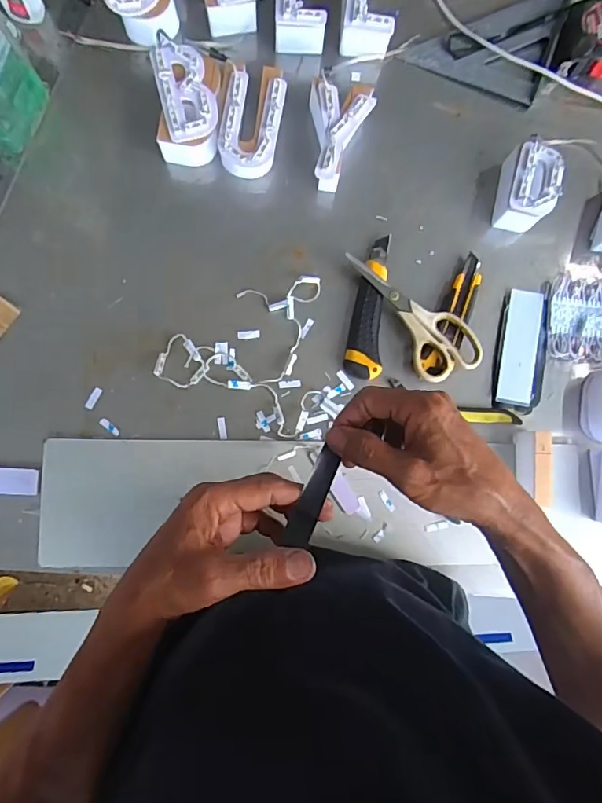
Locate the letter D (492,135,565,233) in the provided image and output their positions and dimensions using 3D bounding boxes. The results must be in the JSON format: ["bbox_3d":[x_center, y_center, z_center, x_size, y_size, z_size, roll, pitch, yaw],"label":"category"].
[{"bbox_3d":[0.266,-0.251,0.586,0.056,0.053,0.096,15,83,-2],"label":"letter D"}]

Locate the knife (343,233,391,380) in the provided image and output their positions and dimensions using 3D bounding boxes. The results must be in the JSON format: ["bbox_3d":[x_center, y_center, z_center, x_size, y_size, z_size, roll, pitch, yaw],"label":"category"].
[{"bbox_3d":[0.082,-0.111,0.579,0.039,0.018,0.169,10,83,-3],"label":"knife"}]

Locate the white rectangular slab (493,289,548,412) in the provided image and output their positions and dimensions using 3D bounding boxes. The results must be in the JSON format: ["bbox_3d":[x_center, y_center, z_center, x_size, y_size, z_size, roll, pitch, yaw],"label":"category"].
[{"bbox_3d":[0.260,-0.060,0.588,0.053,0.013,0.138,7,83,-3],"label":"white rectangular slab"}]

